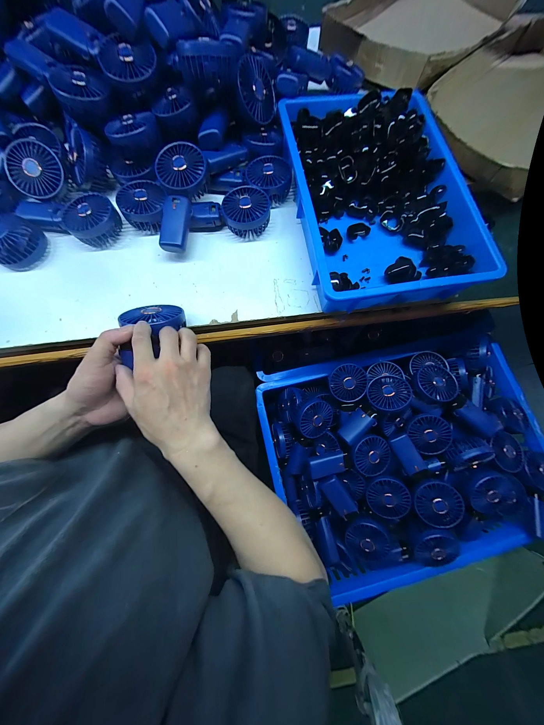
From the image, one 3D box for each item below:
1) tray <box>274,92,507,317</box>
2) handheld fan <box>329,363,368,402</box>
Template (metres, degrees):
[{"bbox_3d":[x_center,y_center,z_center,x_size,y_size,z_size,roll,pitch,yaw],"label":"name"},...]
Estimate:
[{"bbox_3d":[0.187,-0.304,0.426,0.276,0.078,0.421,-8,76,-4],"label":"tray"},{"bbox_3d":[0.173,0.046,0.524,0.079,0.024,0.079,-11,76,-5],"label":"handheld fan"}]

